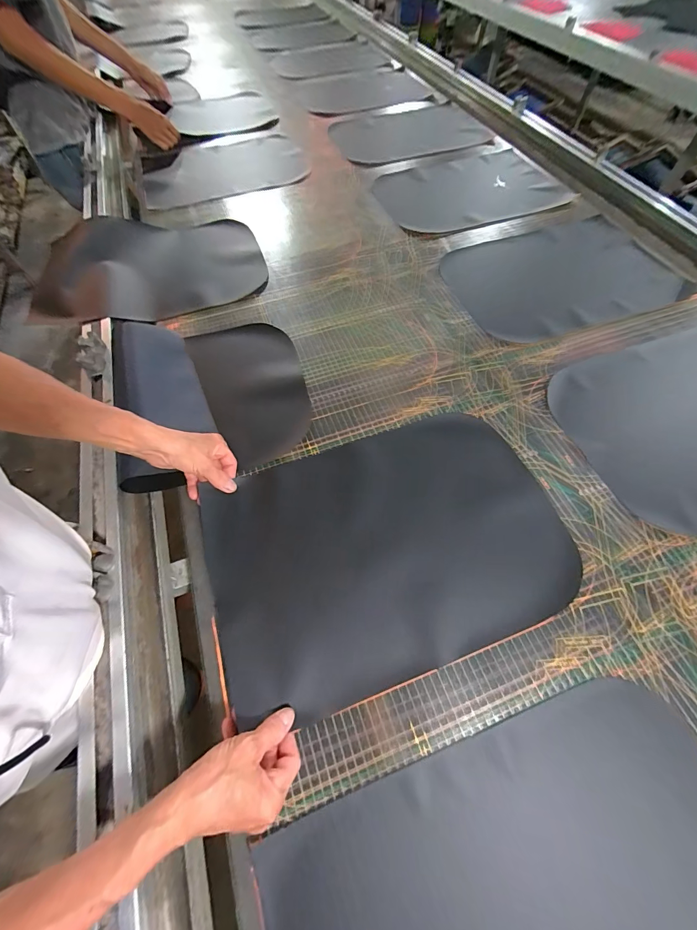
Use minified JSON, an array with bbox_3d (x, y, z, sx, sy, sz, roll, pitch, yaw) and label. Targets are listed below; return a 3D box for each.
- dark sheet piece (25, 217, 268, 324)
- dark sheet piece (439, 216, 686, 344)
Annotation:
[{"bbox_3d":[-0.428,-0.455,0.765,0.447,0.062,0.362,-16,63,-5],"label":"dark sheet piece"},{"bbox_3d":[0.452,-0.403,0.743,0.426,0.030,0.301,-21,65,-8],"label":"dark sheet piece"}]

